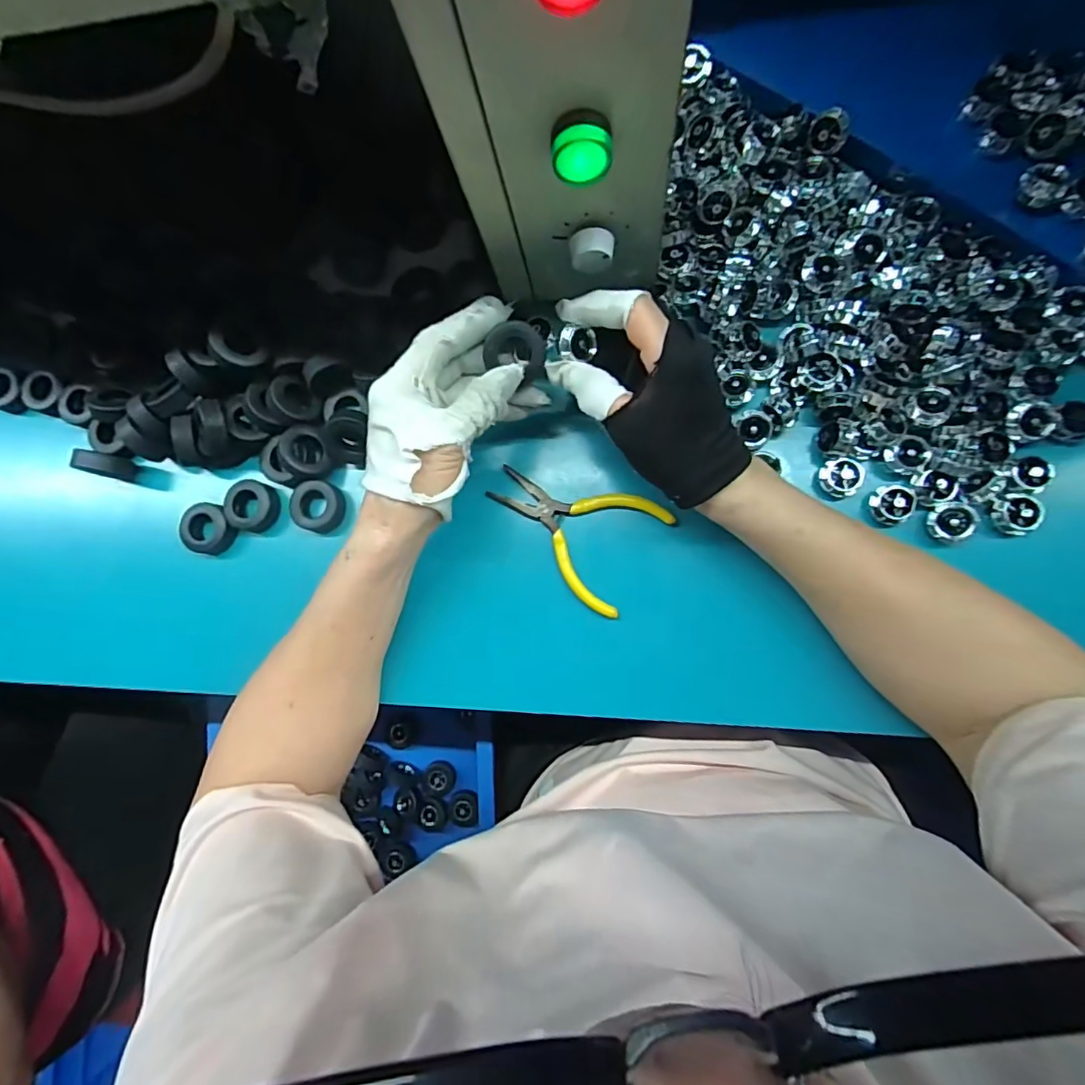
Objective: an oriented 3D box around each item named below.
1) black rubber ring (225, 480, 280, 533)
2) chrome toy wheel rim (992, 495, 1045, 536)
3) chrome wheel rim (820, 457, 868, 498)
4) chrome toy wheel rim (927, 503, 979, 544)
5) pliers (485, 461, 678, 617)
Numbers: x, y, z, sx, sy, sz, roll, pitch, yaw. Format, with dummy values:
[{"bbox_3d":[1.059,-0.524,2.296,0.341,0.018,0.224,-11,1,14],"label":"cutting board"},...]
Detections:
[{"bbox_3d":[-0.216,-0.027,0.399,0.038,0.014,0.037,0,86,6],"label":"black rubber ring"},{"bbox_3d":[0.289,-0.017,0.326,0.019,0.017,0.024,-1,86,6],"label":"chrome toy wheel rim"},{"bbox_3d":[0.194,-0.042,0.347,0.026,0.021,0.025,5,87,6],"label":"chrome wheel rim"},{"bbox_3d":[0.253,-0.013,0.329,0.021,0.014,0.024,-12,85,5],"label":"chrome toy wheel rim"},{"bbox_3d":[0.020,-0.015,0.372,0.118,0.018,0.081,34,90,7],"label":"pliers"}]

